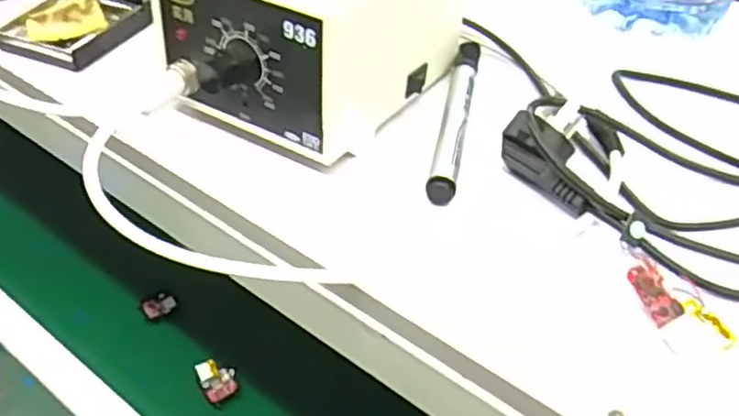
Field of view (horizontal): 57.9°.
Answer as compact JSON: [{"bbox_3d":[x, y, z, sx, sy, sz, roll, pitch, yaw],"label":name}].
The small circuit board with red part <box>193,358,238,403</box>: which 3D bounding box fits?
[{"bbox_3d":[-0.165,0.186,0.729,0.037,0.013,0.050,-21,47,-23],"label":"small circuit board with red part"}]

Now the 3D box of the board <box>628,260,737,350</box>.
[{"bbox_3d":[0.126,0.042,0.273,0.014,0.011,0.048,-21,48,-23],"label":"board"}]

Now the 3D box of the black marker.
[{"bbox_3d":[0.049,-0.054,0.376,0.014,0.012,0.142,9,43,8],"label":"black marker"}]

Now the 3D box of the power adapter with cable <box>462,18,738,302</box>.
[{"bbox_3d":[0.164,-0.039,0.355,0.197,0.041,0.181,34,52,30],"label":"power adapter with cable"}]

